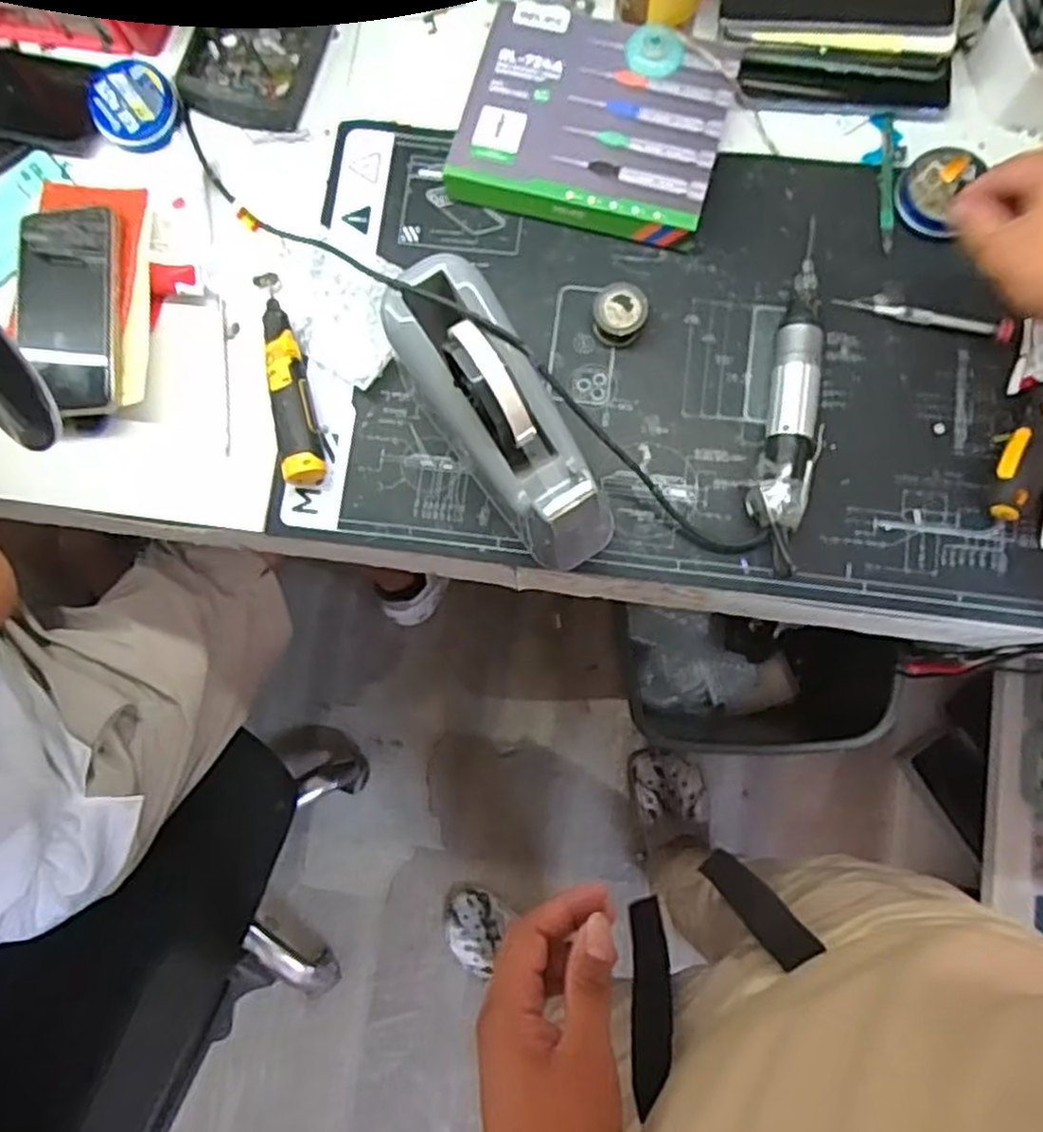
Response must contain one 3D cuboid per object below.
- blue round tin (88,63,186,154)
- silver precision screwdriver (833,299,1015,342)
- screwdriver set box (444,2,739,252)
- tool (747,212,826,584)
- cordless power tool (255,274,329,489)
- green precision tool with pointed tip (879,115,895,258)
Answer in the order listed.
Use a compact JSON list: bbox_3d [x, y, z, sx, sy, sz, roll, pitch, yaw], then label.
[{"bbox_3d":[-0.302,-0.361,0.595,0.065,0.016,0.070,0,82,3],"label":"blue round tin"},{"bbox_3d":[0.294,-0.183,0.554,0.123,0.012,0.012,15,83,5],"label":"silver precision screwdriver"},{"bbox_3d":[0.054,-0.334,0.576,0.191,0.037,0.158,15,83,5],"label":"screwdriver set box"},{"bbox_3d":[0.196,-0.123,0.541,0.045,0.034,0.255,12,83,5],"label":"tool"},{"bbox_3d":[-0.174,-0.143,0.560,0.028,0.027,0.165,-13,82,1],"label":"cordless power tool"},{"bbox_3d":[0.278,-0.289,0.574,0.011,0.004,0.108,4,82,3],"label":"green precision tool with pointed tip"}]

